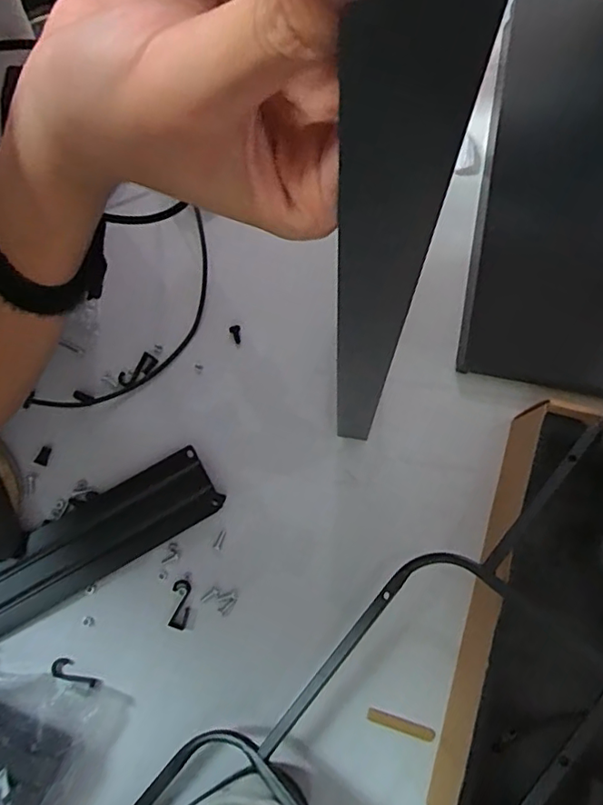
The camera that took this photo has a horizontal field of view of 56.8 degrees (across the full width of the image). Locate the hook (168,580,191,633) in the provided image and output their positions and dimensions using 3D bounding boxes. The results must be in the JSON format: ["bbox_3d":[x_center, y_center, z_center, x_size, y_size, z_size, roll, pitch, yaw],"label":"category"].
[{"bbox_3d":[-0.110,0.183,0.502,0.018,0.006,0.043,6,77,2],"label":"hook"}]

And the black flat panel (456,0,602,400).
[{"bbox_3d":[0.279,-0.235,0.585,0.164,0.031,0.455,11,77,3],"label":"black flat panel"}]

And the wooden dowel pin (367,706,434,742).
[{"bbox_3d":[0.087,0.281,0.486,0.059,0.007,0.011,17,78,5],"label":"wooden dowel pin"}]

